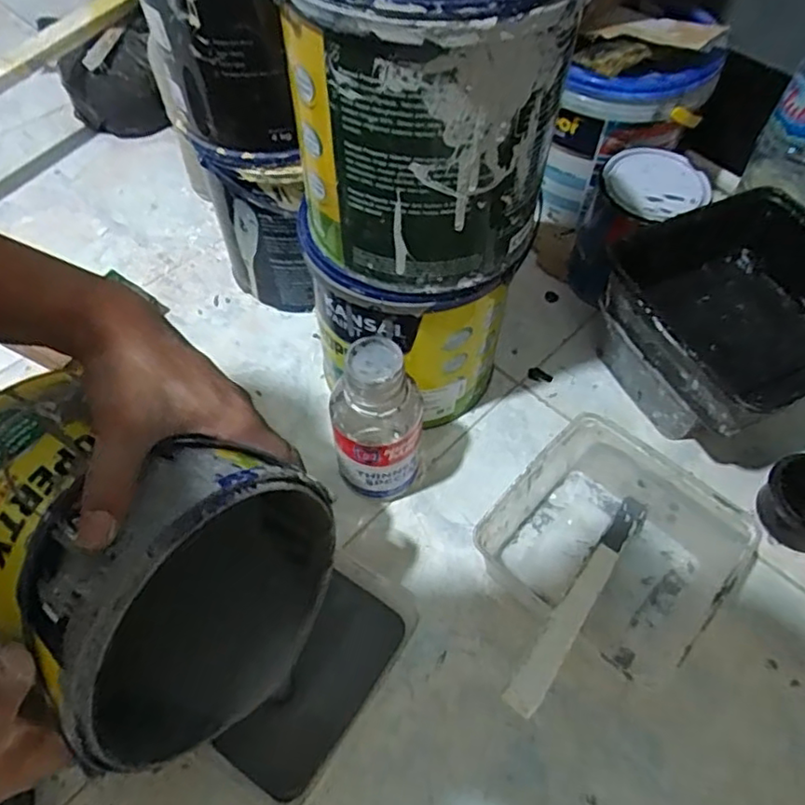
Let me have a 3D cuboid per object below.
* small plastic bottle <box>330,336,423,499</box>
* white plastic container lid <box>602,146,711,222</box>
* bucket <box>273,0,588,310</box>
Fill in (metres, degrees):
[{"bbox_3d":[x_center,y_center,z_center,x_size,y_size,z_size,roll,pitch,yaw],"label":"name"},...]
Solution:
[{"bbox_3d":[-0.020,0.024,0.516,0.067,0.169,0.058,4,57,4],"label":"small plastic bottle"},{"bbox_3d":[0.253,-0.223,0.622,0.096,0.012,0.096,0,57,0],"label":"white plastic container lid"},{"bbox_3d":[0.015,-0.202,0.414,0.170,0.205,0.180,7,58,4],"label":"bucket"}]

